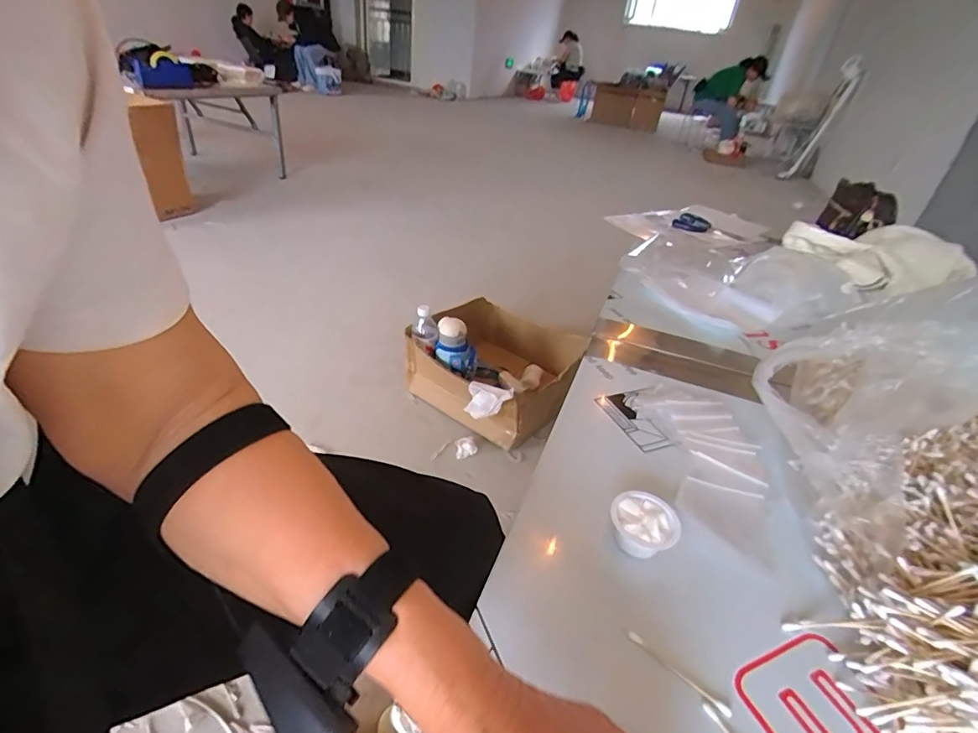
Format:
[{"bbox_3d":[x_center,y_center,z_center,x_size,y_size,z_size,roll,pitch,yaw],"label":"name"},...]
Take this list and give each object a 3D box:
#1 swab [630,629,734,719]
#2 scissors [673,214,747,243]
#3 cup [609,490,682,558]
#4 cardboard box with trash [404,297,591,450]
[{"bbox_3d":[0.124,0.200,0.314,0.071,0.007,0.006,29,39,30],"label":"swab"},{"bbox_3d":[0.557,-0.355,1.210,0.068,0.024,0.167,-21,43,-36],"label":"scissors"},{"bbox_3d":[0.126,0.134,0.393,0.053,0.034,0.050,5,33,-3],"label":"cup"},{"bbox_3d":[0.003,-0.004,1.267,0.418,0.215,0.392,21,36,20],"label":"cardboard box with trash"}]

